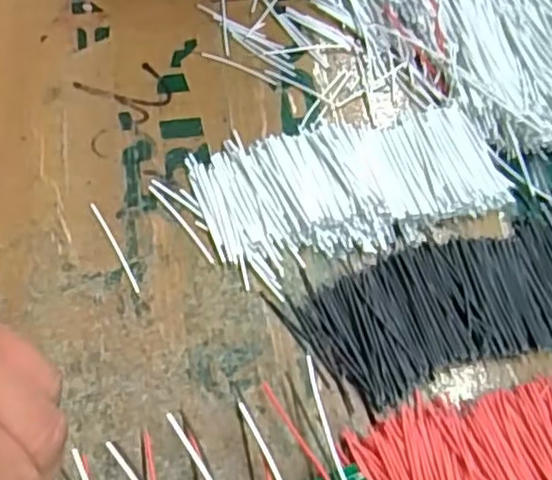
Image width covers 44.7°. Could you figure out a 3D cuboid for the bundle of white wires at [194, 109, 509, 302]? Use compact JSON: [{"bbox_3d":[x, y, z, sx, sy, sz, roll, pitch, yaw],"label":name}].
[{"bbox_3d":[0.030,-0.025,0.281,0.122,0.006,0.063,-19,65,-8],"label":"bundle of white wires"}]

